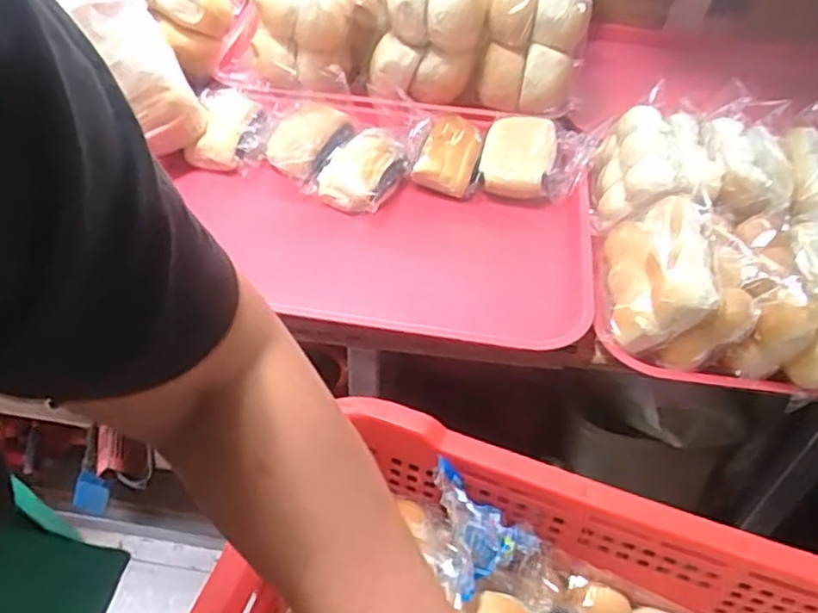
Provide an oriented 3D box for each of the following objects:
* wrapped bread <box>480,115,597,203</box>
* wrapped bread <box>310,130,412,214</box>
[{"bbox_3d":[0.128,-0.148,0.659,0.104,0.040,0.105,10,46,6],"label":"wrapped bread"},{"bbox_3d":[-0.043,-0.127,0.626,0.064,0.036,0.082,20,47,15],"label":"wrapped bread"}]

